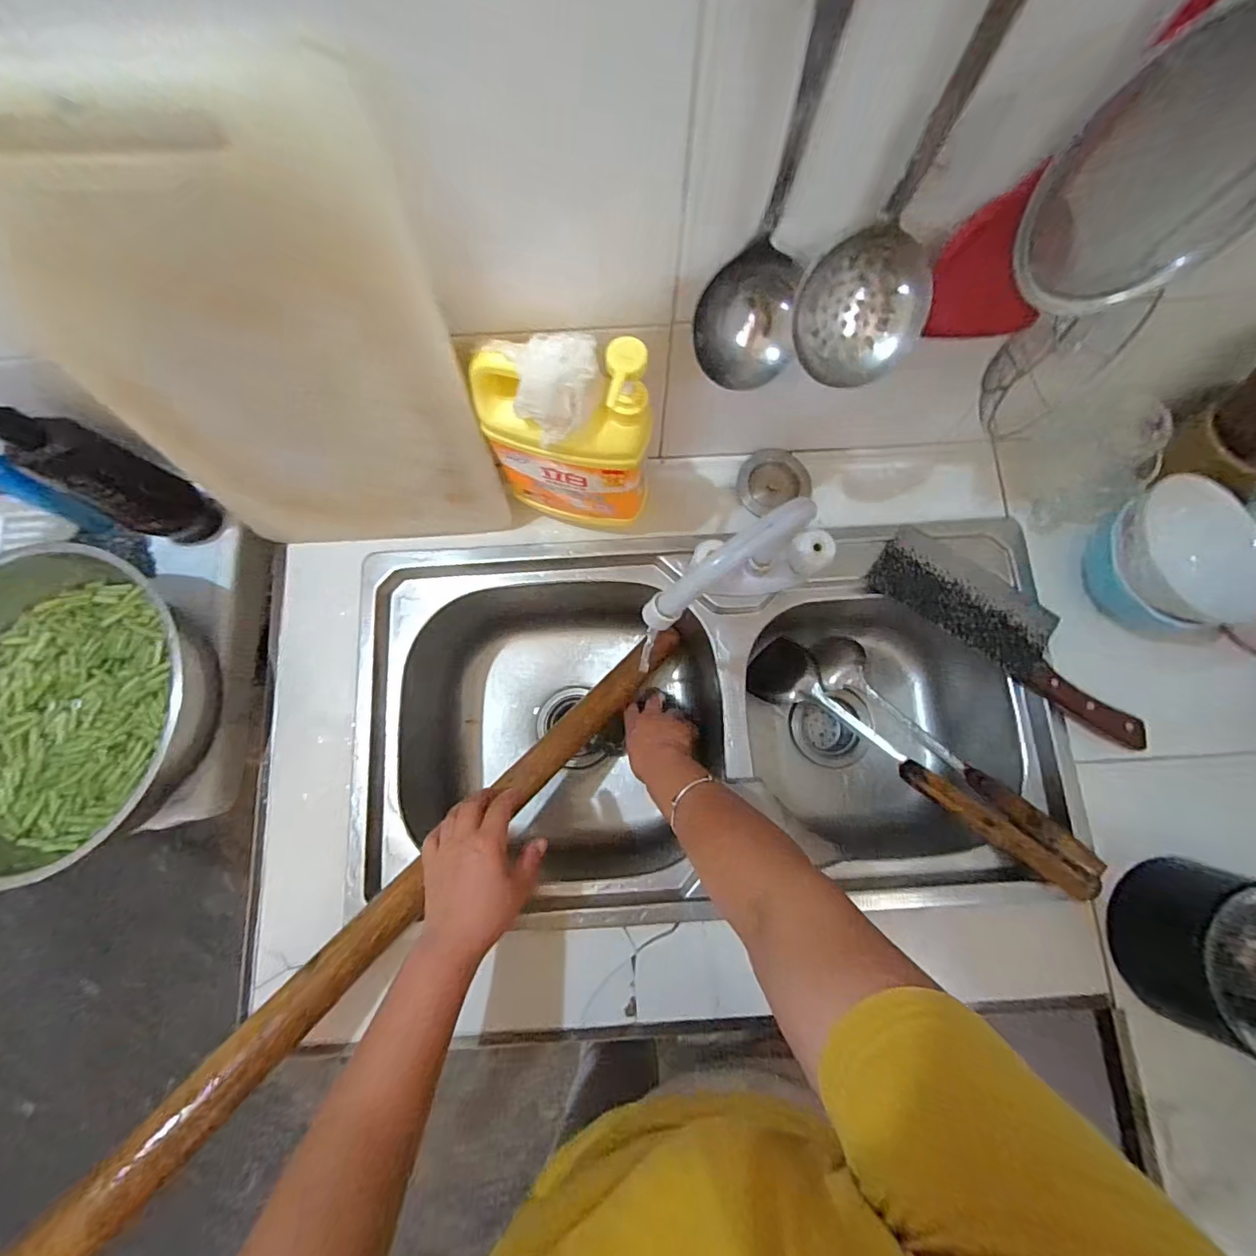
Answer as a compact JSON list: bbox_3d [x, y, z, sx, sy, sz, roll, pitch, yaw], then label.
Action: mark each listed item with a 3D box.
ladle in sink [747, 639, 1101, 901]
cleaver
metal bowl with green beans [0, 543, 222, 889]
[{"bbox_3d":[0.307,0.146,0.613,0.080,0.066,0.407,-44,52,-7],"label":"ladle in sink"},{"bbox_3d":[0.404,0.001,0.562,0.295,0.019,0.080,37,96,15],"label":"cleaver"},{"bbox_3d":[-0.564,0.086,0.523,0.310,0.097,0.312,0,78,1],"label":"metal bowl with green beans"}]

